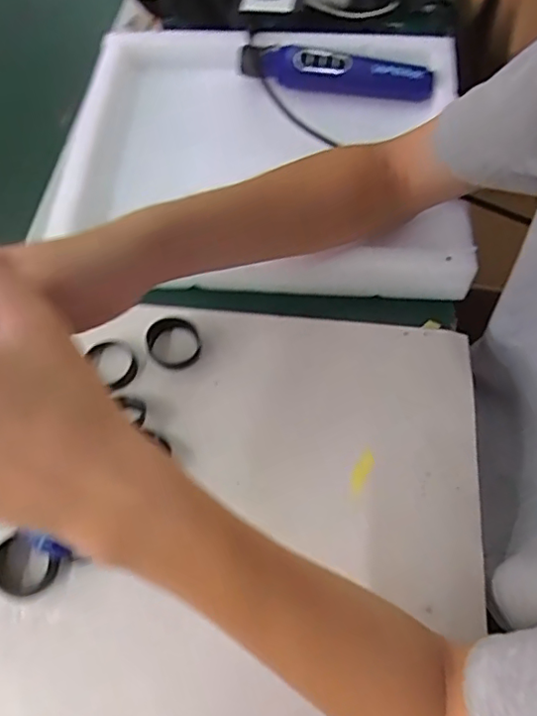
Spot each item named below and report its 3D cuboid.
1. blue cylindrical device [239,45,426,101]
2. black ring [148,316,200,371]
[{"bbox_3d":[0.063,-0.280,0.559,0.188,0.029,0.035,11,63,8],"label":"blue cylindrical device"},{"bbox_3d":[-0.076,-0.012,0.460,0.040,0.015,0.042,-1,62,1],"label":"black ring"}]

